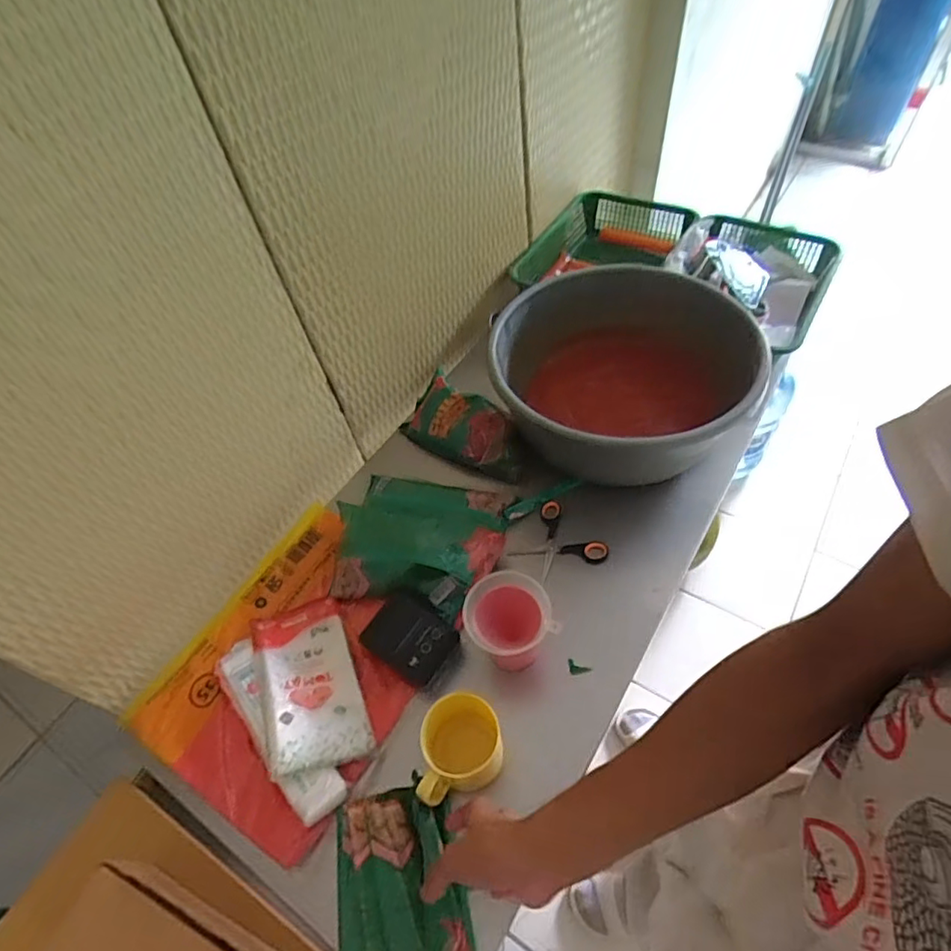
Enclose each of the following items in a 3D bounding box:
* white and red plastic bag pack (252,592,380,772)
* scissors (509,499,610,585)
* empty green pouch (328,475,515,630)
[{"bbox_3d":[-0.200,0.247,0.704,0.111,0.016,0.210,-10,43,-24],"label":"white and red plastic bag pack"},{"bbox_3d":[0.109,0.096,0.812,0.106,0.006,0.117,-36,59,-20],"label":"scissors"},{"bbox_3d":[-0.080,0.078,0.806,0.231,0.079,0.219,14,57,14],"label":"empty green pouch"}]

